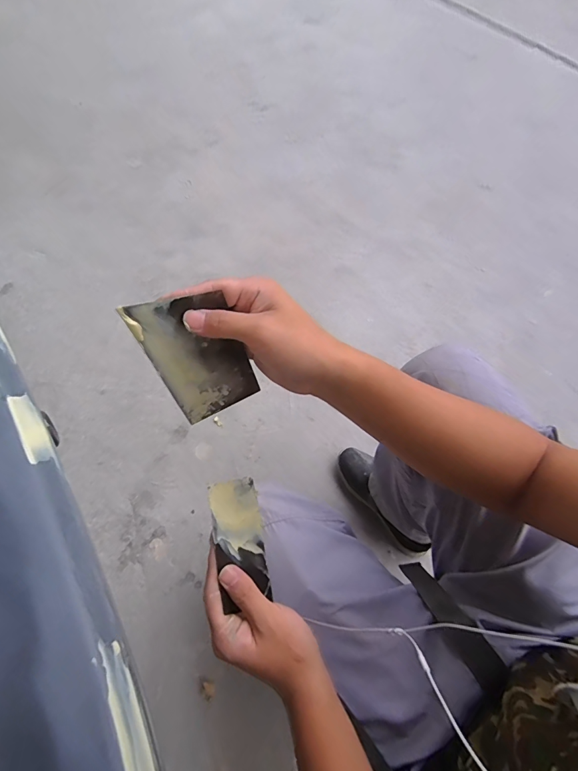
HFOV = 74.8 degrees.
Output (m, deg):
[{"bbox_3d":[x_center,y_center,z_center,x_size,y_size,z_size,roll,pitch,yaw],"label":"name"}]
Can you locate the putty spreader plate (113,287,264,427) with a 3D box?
[{"bbox_3d":[-0.075,-0.024,0.323,0.072,0.131,0.004,-28,46,-10],"label":"putty spreader plate"}]

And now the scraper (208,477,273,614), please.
[{"bbox_3d":[-0.046,0.146,0.364,0.004,0.074,0.108,-18,74,28],"label":"scraper"}]

